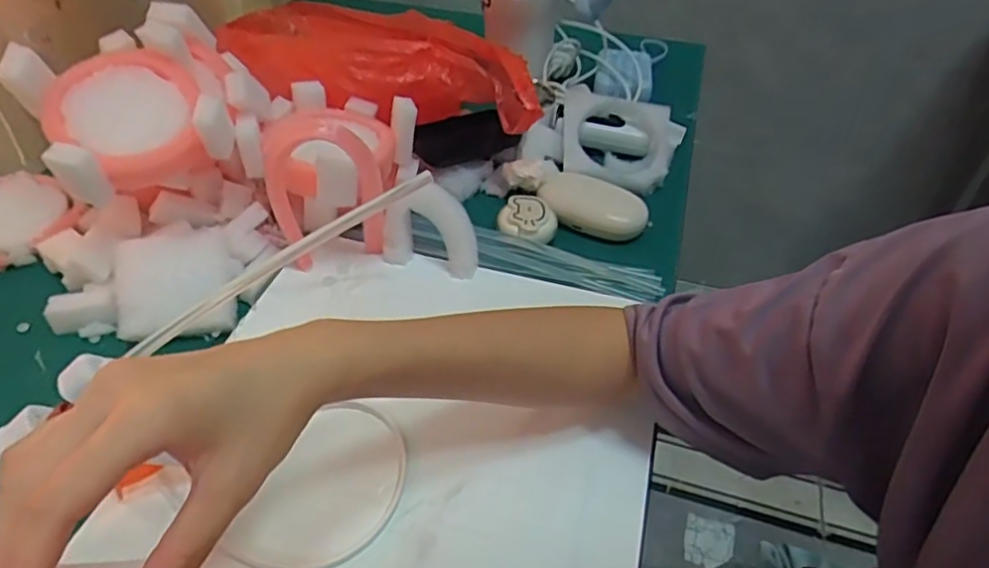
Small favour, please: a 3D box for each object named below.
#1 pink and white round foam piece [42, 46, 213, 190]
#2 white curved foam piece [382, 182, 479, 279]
[{"bbox_3d":[-0.258,-0.117,0.445,0.094,0.032,0.093,-25,78,-22],"label":"pink and white round foam piece"},{"bbox_3d":[-0.046,-0.043,0.484,0.072,0.068,0.021,15,29,7],"label":"white curved foam piece"}]

